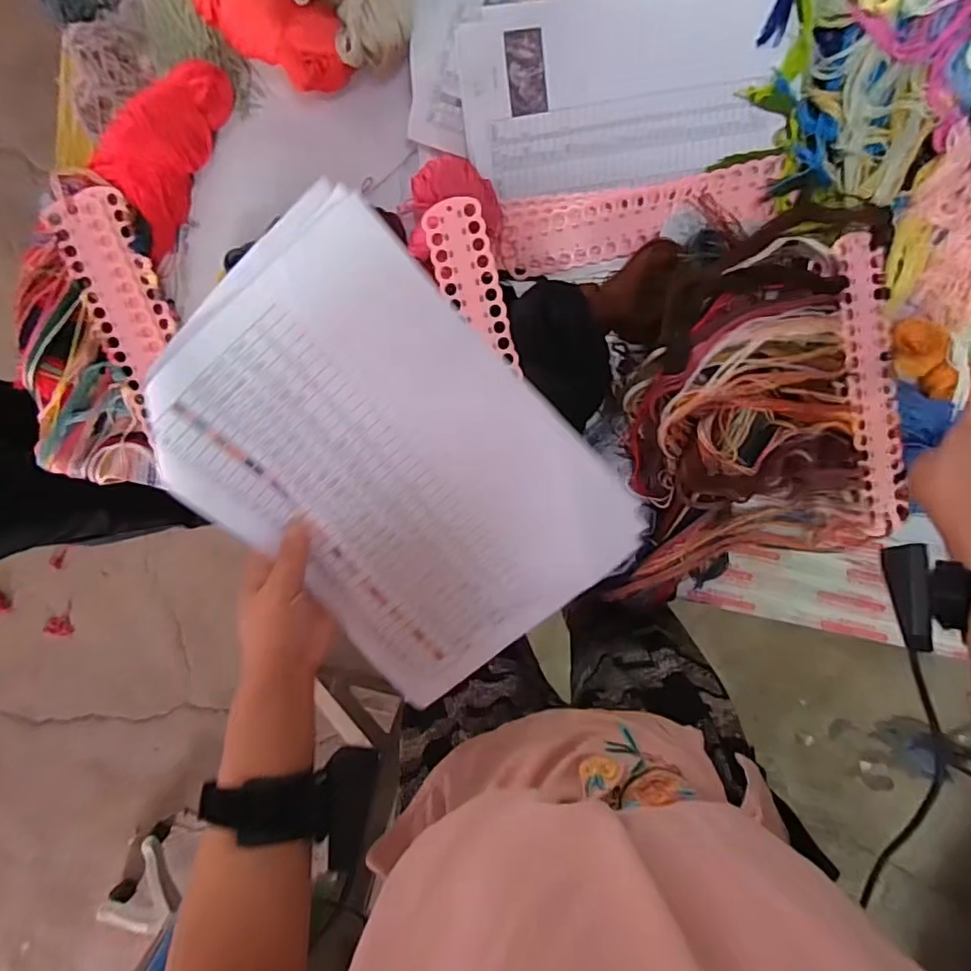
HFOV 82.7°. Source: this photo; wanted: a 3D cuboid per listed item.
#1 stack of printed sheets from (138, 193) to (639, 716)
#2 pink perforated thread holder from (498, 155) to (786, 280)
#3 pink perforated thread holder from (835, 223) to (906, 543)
[{"bbox_3d":[-0.057,-0.007,0.365,0.216,0.052,0.310,-42,96,3],"label":"stack of printed sheets"},{"bbox_3d":[0.152,-0.270,0.562,0.274,0.006,0.069,-7,113,6],"label":"pink perforated thread holder"},{"bbox_3d":[0.399,-0.100,0.566,0.055,0.009,0.302,-10,97,0],"label":"pink perforated thread holder"}]

